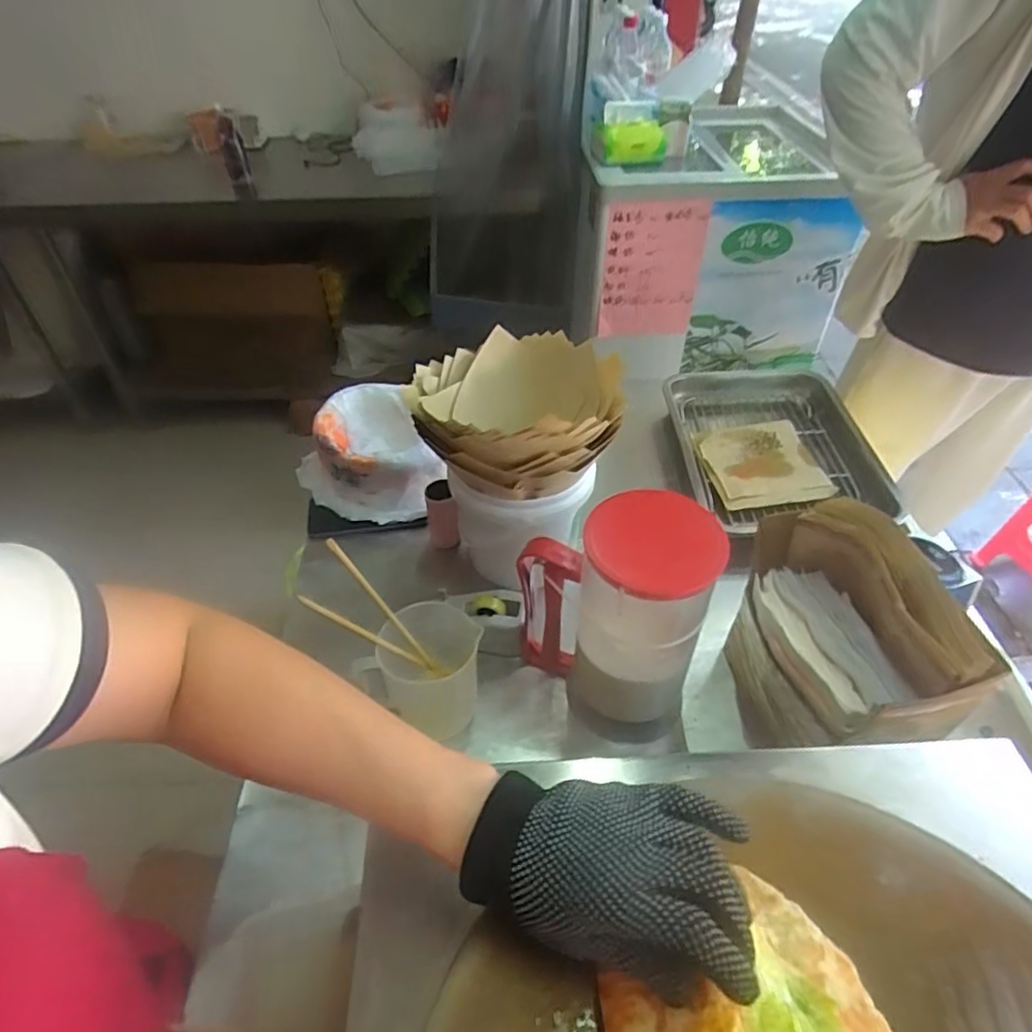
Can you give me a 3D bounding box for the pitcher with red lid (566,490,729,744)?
[{"bbox_3d":[0.113,0.100,0.598,0.106,0.232,0.100,11,46,12],"label":"pitcher with red lid"}]

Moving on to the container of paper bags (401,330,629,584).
[{"bbox_3d":[0.002,-0.057,0.724,0.209,0.239,0.202,-6,45,-5],"label":"container of paper bags"}]

